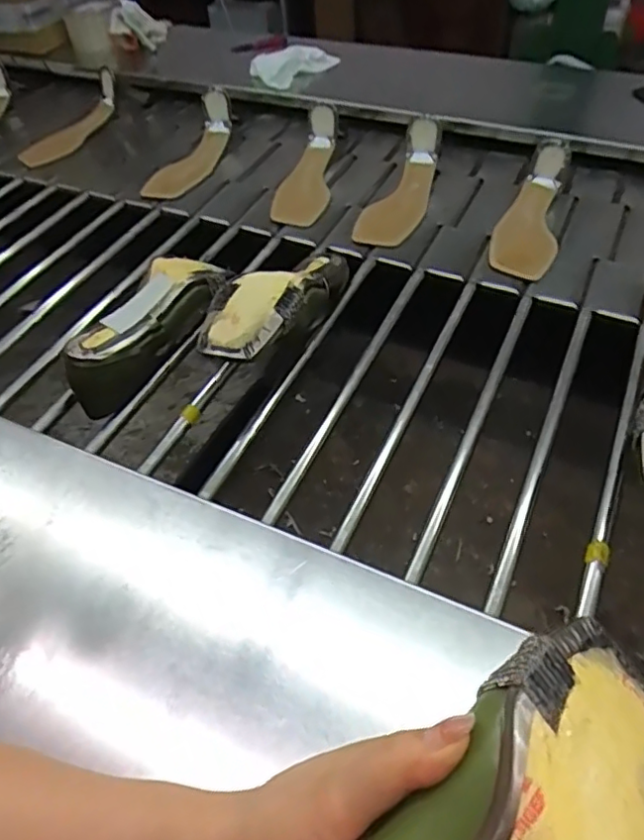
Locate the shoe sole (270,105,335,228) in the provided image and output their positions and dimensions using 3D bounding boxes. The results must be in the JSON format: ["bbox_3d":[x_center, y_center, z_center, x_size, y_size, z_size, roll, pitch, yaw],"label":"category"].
[{"bbox_3d":[-0.026,-0.351,0.817,0.078,0.056,0.206,1,52,7],"label":"shoe sole"}]

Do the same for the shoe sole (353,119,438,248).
[{"bbox_3d":[0.102,-0.307,0.774,0.076,0.058,0.197,17,56,18],"label":"shoe sole"}]

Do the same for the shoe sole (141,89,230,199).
[{"bbox_3d":[-0.194,-0.401,0.878,0.083,0.064,0.211,17,60,19],"label":"shoe sole"}]

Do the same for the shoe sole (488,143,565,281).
[{"bbox_3d":[0.255,-0.256,0.725,0.076,0.056,0.199,14,55,16],"label":"shoe sole"}]

